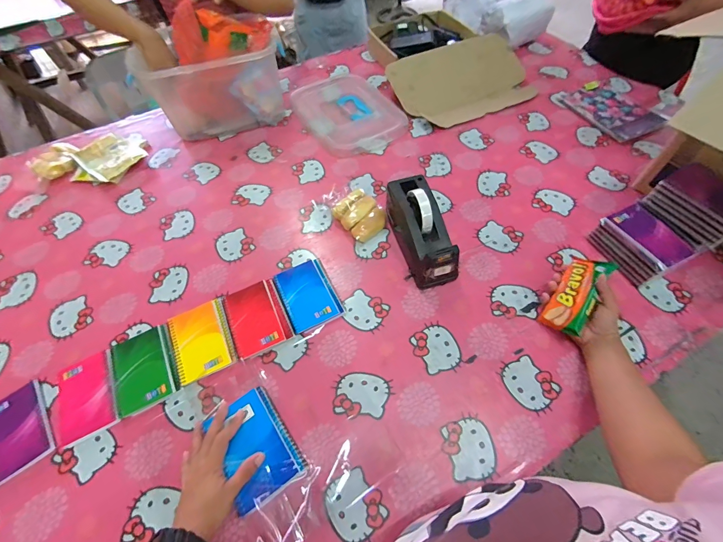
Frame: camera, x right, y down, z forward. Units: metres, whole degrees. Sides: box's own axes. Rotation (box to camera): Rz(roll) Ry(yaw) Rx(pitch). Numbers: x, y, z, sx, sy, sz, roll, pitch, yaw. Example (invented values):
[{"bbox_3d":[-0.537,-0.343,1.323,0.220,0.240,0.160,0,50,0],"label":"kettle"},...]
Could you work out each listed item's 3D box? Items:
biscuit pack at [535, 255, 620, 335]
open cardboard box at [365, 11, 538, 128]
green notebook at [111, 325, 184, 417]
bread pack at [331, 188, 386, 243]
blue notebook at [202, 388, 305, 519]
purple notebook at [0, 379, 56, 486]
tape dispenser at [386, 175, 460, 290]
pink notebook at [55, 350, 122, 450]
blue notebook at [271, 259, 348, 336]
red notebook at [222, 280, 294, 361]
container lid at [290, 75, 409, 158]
[{"bbox_3d":[0.359,0.037,0.567,0.068,0.018,0.135,20,77,54],"label":"biscuit pack"},{"bbox_3d":[0.240,-0.634,1.005,0.387,0.077,0.464,-23,60,-12],"label":"open cardboard box"},{"bbox_3d":[-0.360,0.161,0.565,0.097,0.012,0.126,-24,60,-12],"label":"green notebook"},{"bbox_3d":[-0.003,-0.120,0.708,0.081,0.045,0.106,-32,62,-16],"label":"bread pack"},{"bbox_3d":[-0.143,0.233,0.457,0.089,0.014,0.132,-24,60,-28],"label":"blue notebook"},{"bbox_3d":[-0.531,0.244,0.522,0.084,0.008,0.138,-35,63,-18],"label":"purple notebook"},{"bbox_3d":[0.113,-0.081,0.640,0.080,0.115,0.203,-17,59,-8],"label":"tape dispenser"},{"bbox_3d":[-0.443,0.200,0.547,0.088,0.009,0.130,-25,60,-13],"label":"pink notebook"},{"bbox_3d":[-0.098,0.043,0.628,0.098,0.013,0.133,-24,60,-12],"label":"blue notebook"},{"bbox_3d":[-0.187,0.083,0.609,0.097,0.012,0.128,-24,60,-13],"label":"red notebook"},{"bbox_3d":[-0.047,-0.443,0.930,0.231,0.021,0.356,-29,61,-15],"label":"container lid"}]

